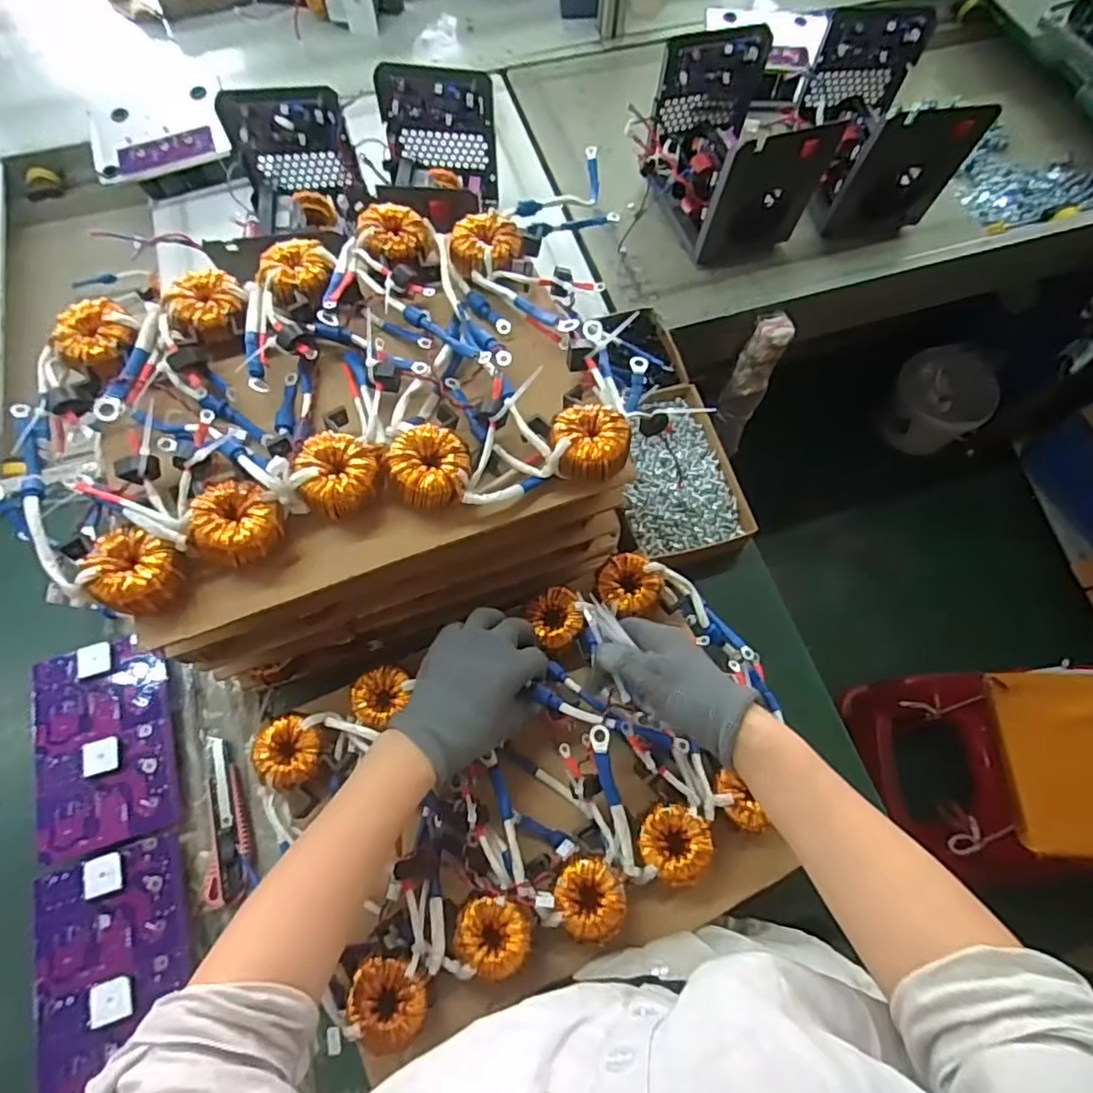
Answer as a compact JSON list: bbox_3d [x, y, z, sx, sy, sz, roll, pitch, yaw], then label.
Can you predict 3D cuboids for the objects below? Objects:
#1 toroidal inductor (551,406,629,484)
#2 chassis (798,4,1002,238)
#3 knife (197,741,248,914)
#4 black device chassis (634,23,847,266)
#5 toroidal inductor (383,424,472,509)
[{"bbox_3d":[0.034,-0.082,0.474,0.058,0.025,0.057,1,68,-1],"label":"toroidal inductor"},{"bbox_3d":[0.463,-0.592,0.864,0.159,0.164,0.222,-4,68,-3],"label":"chassis"},{"bbox_3d":[-0.310,0.264,0.599,0.039,0.016,0.150,-9,69,-3],"label":"knife"},{"bbox_3d":[0.248,-0.541,0.858,0.174,0.196,0.222,-17,69,-8],"label":"black device chassis"},{"bbox_3d":[-0.087,-0.062,0.463,0.059,0.025,0.057,1,68,-1],"label":"toroidal inductor"}]

